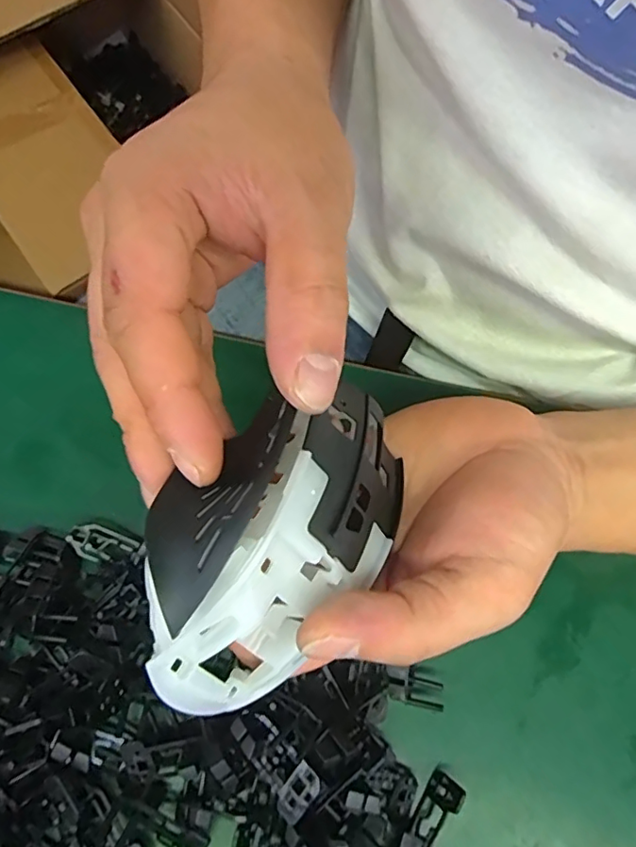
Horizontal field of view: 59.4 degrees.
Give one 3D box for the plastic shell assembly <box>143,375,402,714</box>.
[{"bbox_3d":[-0.012,0.038,0.175,0.060,0.053,0.108,42,77,10],"label":"plastic shell assembly"}]

